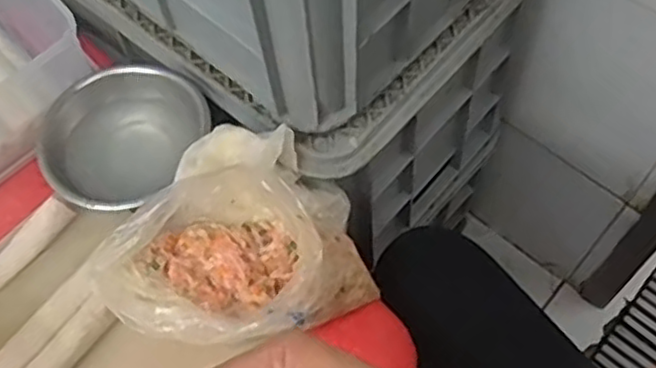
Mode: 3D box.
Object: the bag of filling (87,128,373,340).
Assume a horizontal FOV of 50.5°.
[{"bbox_3d":[-0.062,0.050,0.579,0.187,0.088,0.195,23,63,13],"label":"bag of filling"}]

